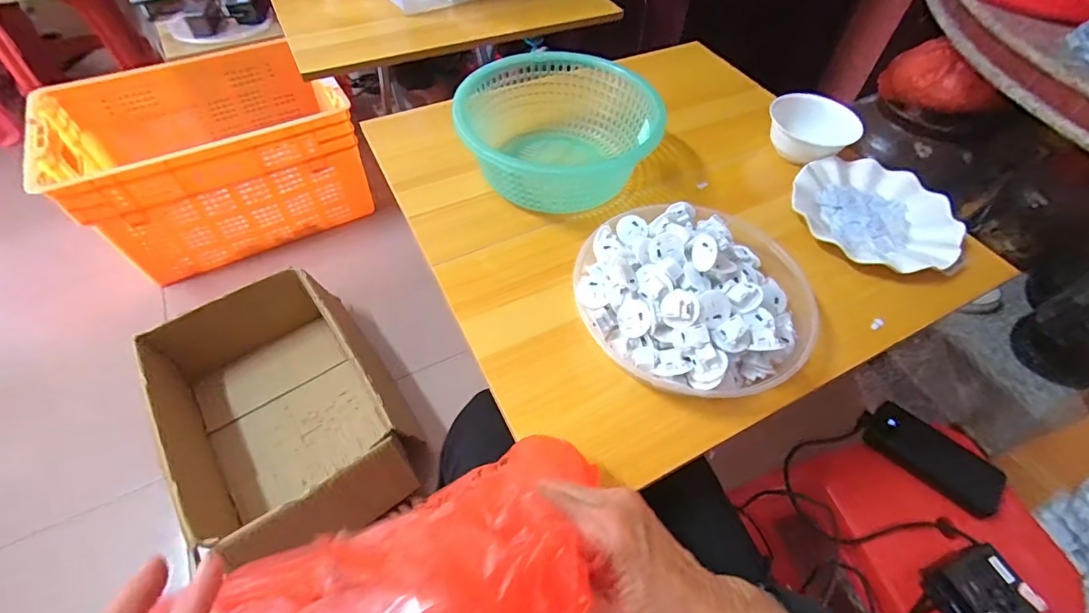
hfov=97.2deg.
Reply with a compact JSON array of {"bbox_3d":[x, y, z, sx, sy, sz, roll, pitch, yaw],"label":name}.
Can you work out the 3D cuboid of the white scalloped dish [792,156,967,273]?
[{"bbox_3d":[0.393,-0.111,0.576,0.176,0.023,0.181,1,54,-1],"label":"white scalloped dish"}]

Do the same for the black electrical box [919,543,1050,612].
[{"bbox_3d":[0.484,0.316,0.534,0.086,0.054,0.076,-17,56,-14],"label":"black electrical box"}]

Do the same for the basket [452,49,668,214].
[{"bbox_3d":[0.021,-0.208,0.587,0.224,0.096,0.214,1,54,-1],"label":"basket"}]

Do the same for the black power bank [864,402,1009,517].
[{"bbox_3d":[0.517,0.200,0.642,0.070,0.039,0.164,-36,63,-25],"label":"black power bank"}]

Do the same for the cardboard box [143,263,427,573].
[{"bbox_3d":[-0.461,0.184,0.847,0.319,0.219,0.490,-27,59,-20],"label":"cardboard box"}]

